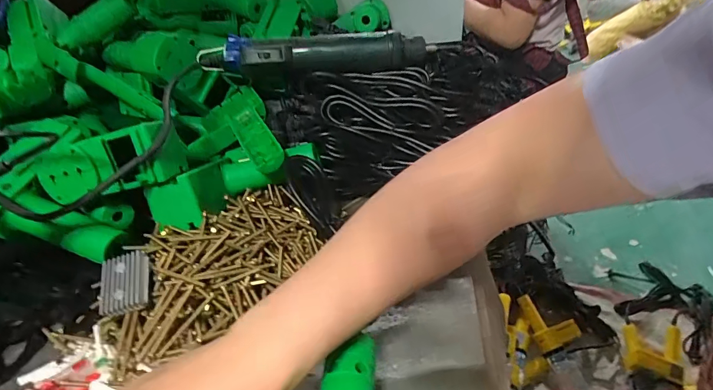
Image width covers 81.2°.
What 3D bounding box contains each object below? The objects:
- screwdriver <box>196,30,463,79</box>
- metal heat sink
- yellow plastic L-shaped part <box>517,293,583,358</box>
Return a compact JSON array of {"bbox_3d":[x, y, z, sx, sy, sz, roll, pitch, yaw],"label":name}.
[{"bbox_3d":[-0.031,-0.158,0.464,0.280,0.044,0.030,-5,33,-2],"label":"screwdriver"},{"bbox_3d":[-0.182,0.068,0.325,0.035,0.007,0.048,-12,61,-11],"label":"metal heat sink"},{"bbox_3d":[0.510,0.345,1.121,0.130,0.055,0.152,-15,47,-7],"label":"yellow plastic L-shaped part"}]

